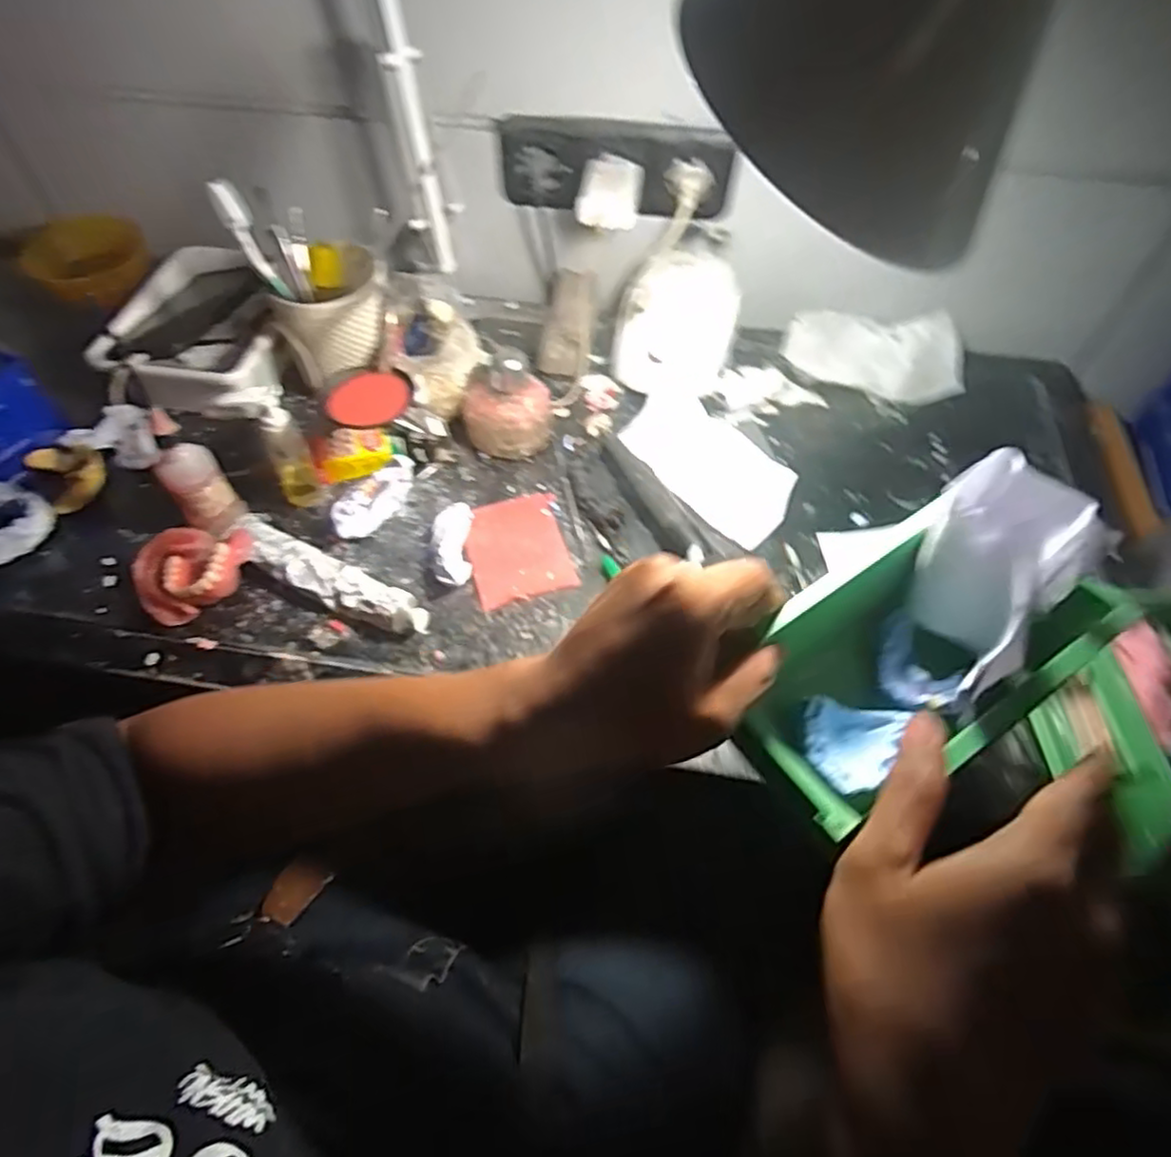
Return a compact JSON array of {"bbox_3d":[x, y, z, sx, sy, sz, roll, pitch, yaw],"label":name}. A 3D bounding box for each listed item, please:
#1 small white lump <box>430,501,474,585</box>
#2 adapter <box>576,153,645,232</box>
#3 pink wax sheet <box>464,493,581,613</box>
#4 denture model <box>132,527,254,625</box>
[{"bbox_3d":[-0.106,-0.023,0.551,0.031,0.023,0.074,-4,56,-4],"label":"small white lump"},{"bbox_3d":[0.024,-0.357,0.643,0.053,0.034,0.073,10,56,6],"label":"adapter"},{"bbox_3d":[-0.056,-0.025,0.566,0.078,0.006,0.100,-13,57,-10],"label":"pink wax sheet"},{"bbox_3d":[-0.296,-0.005,0.524,0.085,0.042,0.057,-18,58,-13],"label":"denture model"}]

